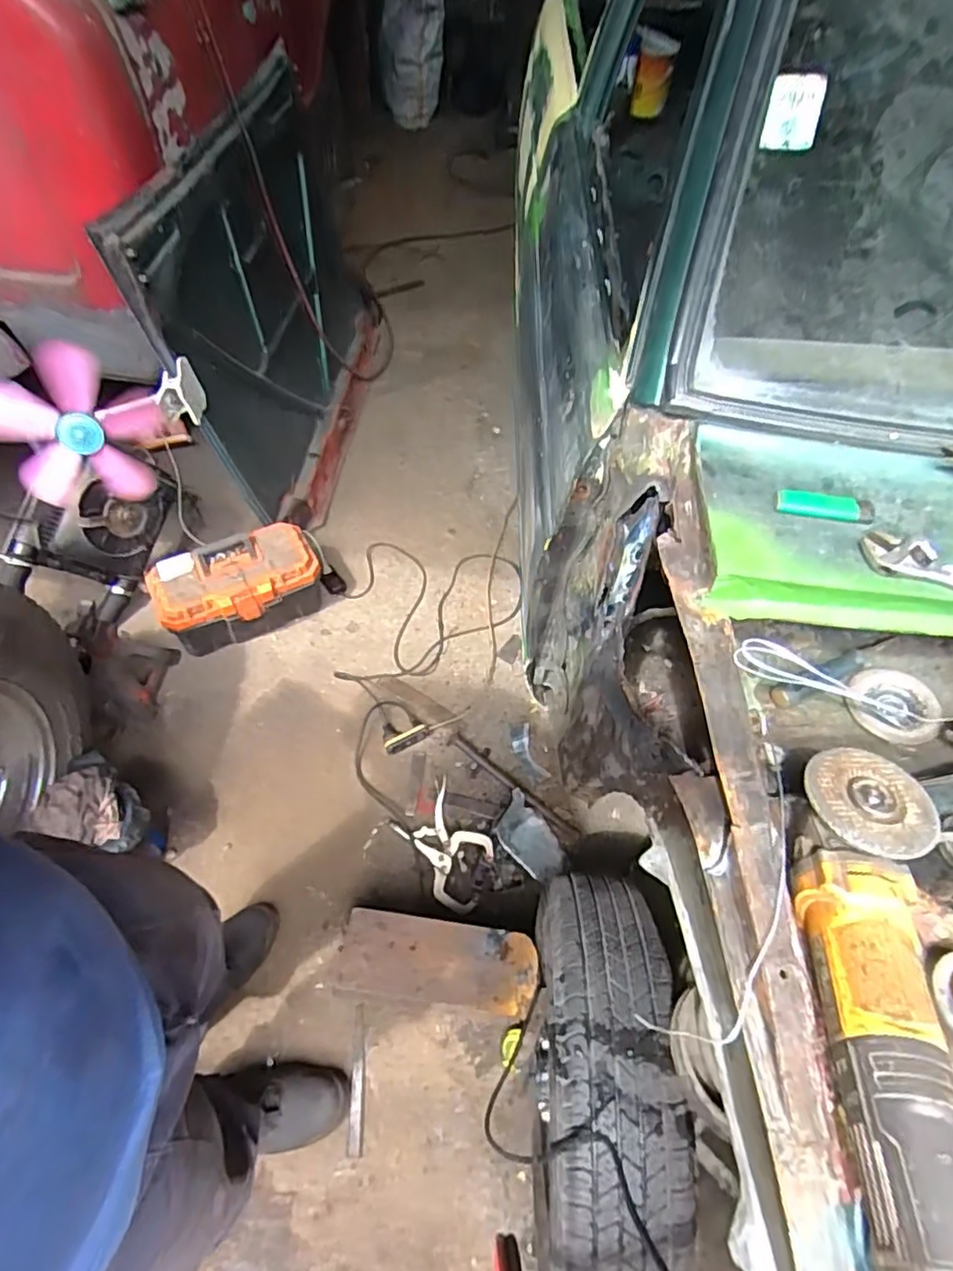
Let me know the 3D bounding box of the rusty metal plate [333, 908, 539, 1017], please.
[{"bbox_3d":[-0.063,0.539,1.033,0.316,0.026,0.125,7,58,3],"label":"rusty metal plate"}]

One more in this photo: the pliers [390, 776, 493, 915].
[{"bbox_3d":[-0.062,0.456,1.362,0.154,0.023,0.258,-32,64,-20],"label":"pliers"}]

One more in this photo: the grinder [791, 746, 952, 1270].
[{"bbox_3d":[0.235,0.213,0.372,0.070,0.067,0.310,15,56,6],"label":"grinder"}]

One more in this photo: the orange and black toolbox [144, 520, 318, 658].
[{"bbox_3d":[-0.591,-0.108,1.610,0.400,0.225,0.197,-23,61,-16],"label":"orange and black toolbox"}]

